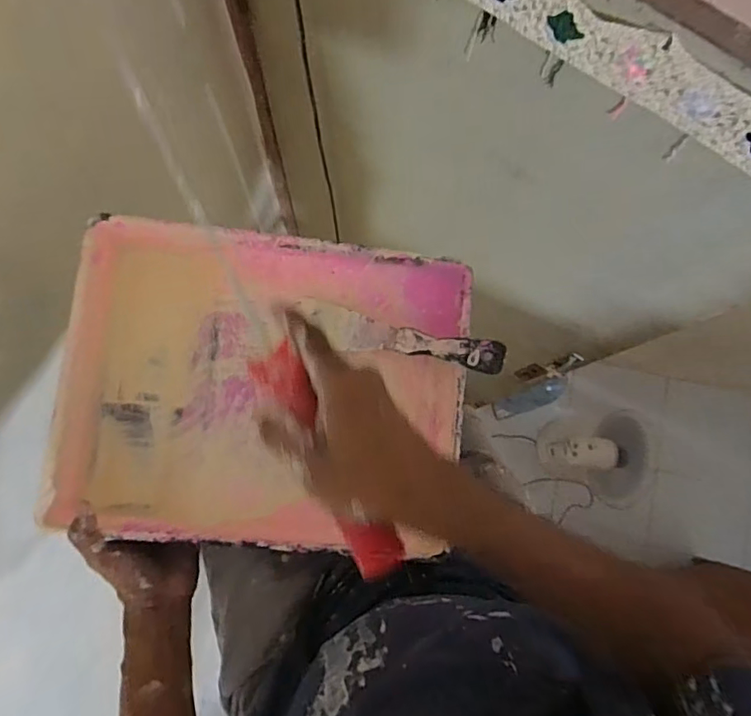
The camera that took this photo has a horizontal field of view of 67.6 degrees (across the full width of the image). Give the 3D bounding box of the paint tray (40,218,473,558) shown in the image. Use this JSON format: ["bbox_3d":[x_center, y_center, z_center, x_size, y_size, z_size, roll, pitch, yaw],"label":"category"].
[{"bbox_3d":[-0.096,0.028,0.523,0.343,0.085,0.272,5,81,0],"label":"paint tray"}]

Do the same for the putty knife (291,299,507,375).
[{"bbox_3d":[0.018,-0.018,0.522,0.200,0.012,0.036,14,81,16],"label":"putty knife"}]

